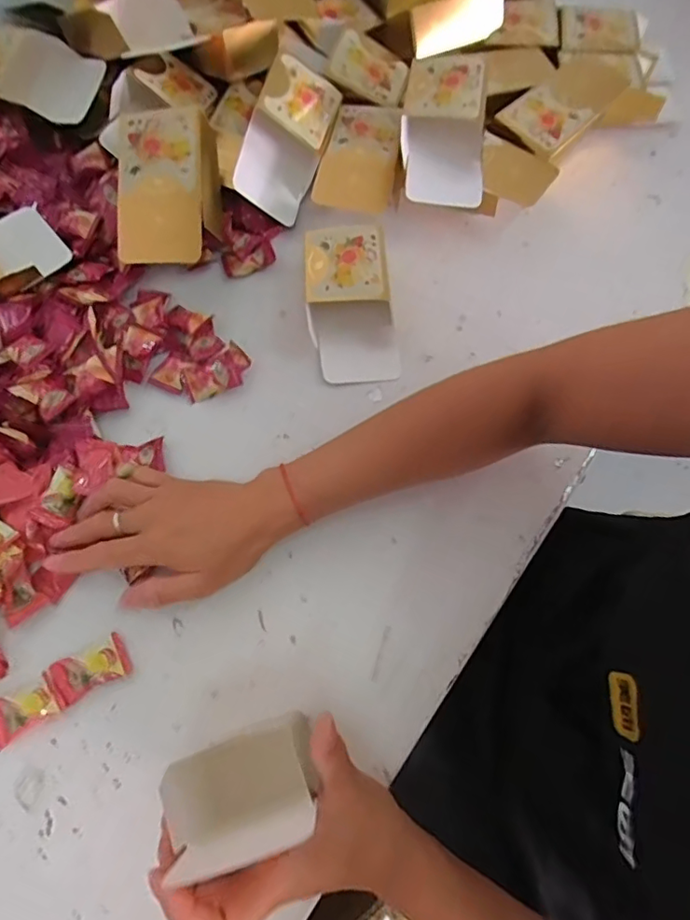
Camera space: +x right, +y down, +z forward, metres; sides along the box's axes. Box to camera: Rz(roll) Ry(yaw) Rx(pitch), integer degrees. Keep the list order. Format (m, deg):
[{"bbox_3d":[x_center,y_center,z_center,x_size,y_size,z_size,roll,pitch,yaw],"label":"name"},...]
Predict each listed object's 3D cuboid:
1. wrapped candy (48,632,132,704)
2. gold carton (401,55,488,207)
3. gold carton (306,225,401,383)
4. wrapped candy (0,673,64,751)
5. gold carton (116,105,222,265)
[{"bbox_3d":[-0.179,0.146,0.387,0.049,0.013,0.030,-26,69,-10],"label":"wrapped candy"},{"bbox_3d":[0.087,-0.294,0.492,0.073,0.052,0.125,0,67,1],"label":"gold carton"},{"bbox_3d":[0.004,-0.137,0.480,0.072,0.041,0.130,-6,68,-2],"label":"gold carton"},{"bbox_3d":[-0.219,0.169,0.374,0.047,0.010,0.028,-30,70,-11],"label":"wrapped candy"},{"bbox_3d":[-0.152,-0.228,0.468,0.080,0.057,0.128,-6,68,-2],"label":"gold carton"}]

